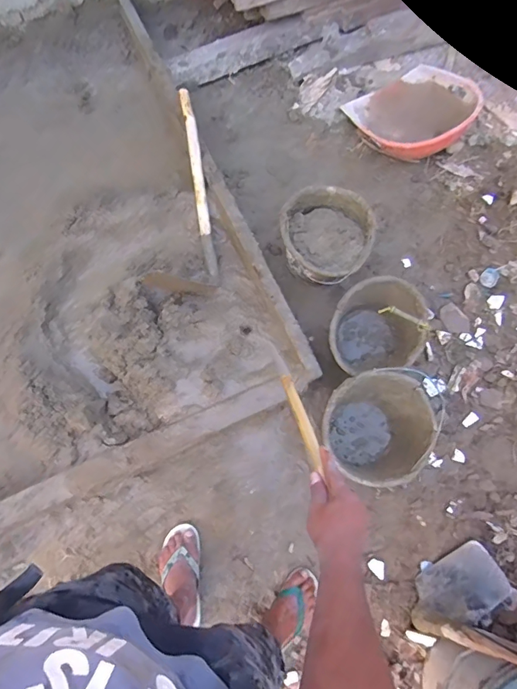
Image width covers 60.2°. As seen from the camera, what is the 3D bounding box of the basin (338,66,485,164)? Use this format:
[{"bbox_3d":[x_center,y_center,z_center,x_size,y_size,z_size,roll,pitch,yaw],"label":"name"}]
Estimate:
[{"bbox_3d":[0.597,-0.871,1.637,0.475,0.132,0.394,-33,74,-9],"label":"basin"}]

